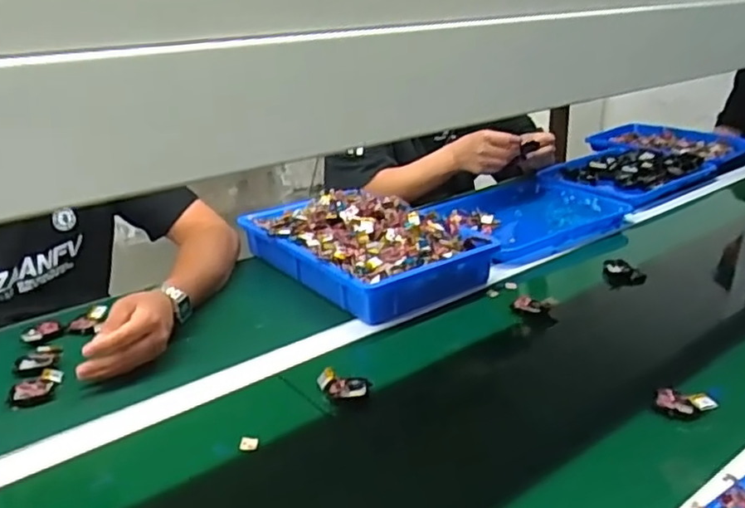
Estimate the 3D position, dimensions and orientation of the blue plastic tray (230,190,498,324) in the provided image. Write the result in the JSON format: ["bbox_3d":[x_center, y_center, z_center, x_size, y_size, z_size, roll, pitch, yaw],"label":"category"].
[{"bbox_3d":[-0.018,-0.017,1.016,0.236,0.082,0.352,-16,27,-34],"label":"blue plastic tray"}]

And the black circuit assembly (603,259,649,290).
[{"bbox_3d":[0.380,0.032,1.002,0.064,0.045,0.022,12,25,28],"label":"black circuit assembly"}]

